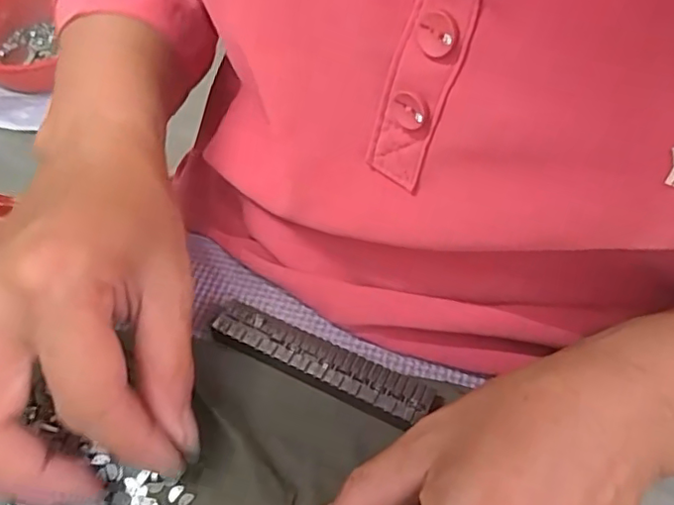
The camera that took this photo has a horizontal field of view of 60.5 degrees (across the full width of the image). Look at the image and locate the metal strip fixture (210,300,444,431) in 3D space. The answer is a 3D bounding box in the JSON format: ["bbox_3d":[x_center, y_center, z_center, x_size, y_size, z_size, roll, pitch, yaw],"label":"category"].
[{"bbox_3d":[-0.008,0.049,0.246,0.098,0.012,0.022,23,54,14],"label":"metal strip fixture"}]

